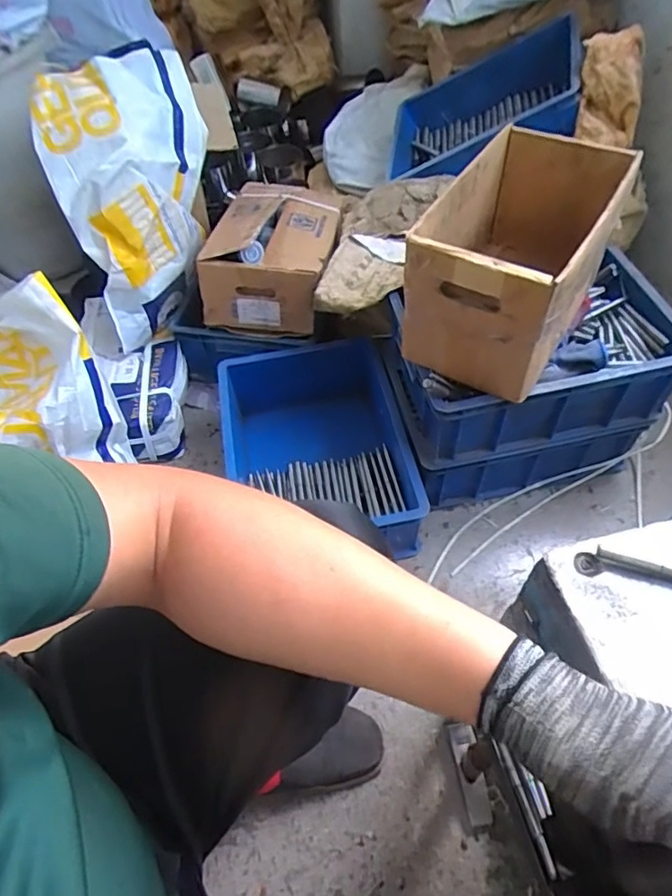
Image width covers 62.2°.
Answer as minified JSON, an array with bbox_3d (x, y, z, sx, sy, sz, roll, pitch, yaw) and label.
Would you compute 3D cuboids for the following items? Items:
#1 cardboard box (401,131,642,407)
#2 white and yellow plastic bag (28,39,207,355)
[{"bbox_3d":[0.247,-0.260,0.771,0.196,0.192,0.302,27,61,21],"label":"cardboard box"},{"bbox_3d":[-0.362,-0.466,1.046,0.268,0.362,0.318,-14,55,-7],"label":"white and yellow plastic bag"}]

